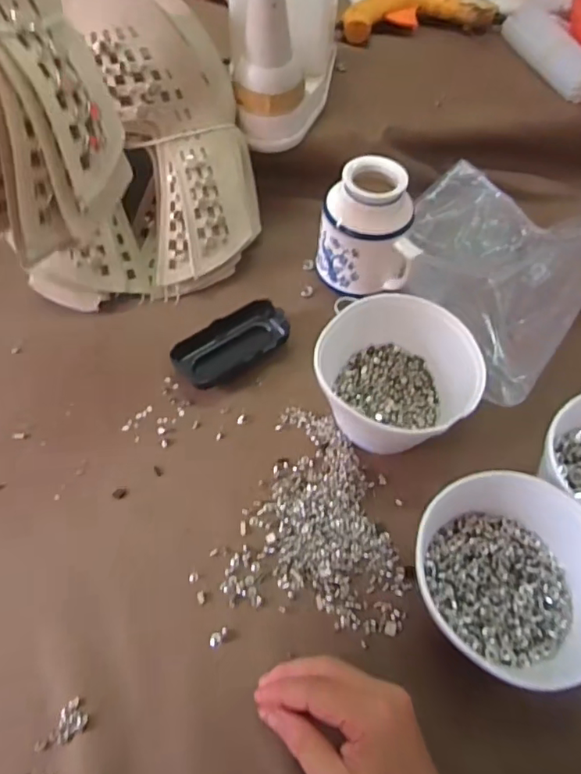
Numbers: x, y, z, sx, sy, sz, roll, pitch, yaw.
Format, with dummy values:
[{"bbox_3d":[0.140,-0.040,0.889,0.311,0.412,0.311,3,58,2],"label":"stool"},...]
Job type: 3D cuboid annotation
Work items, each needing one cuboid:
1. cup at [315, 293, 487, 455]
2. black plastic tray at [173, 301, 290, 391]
[{"bbox_3d":[0.086,-0.007,0.461,0.132,0.076,0.124,1,59,-2],"label":"cup"},{"bbox_3d":[-0.056,-0.041,0.510,0.111,0.025,0.053,-27,64,-17],"label":"black plastic tray"}]

